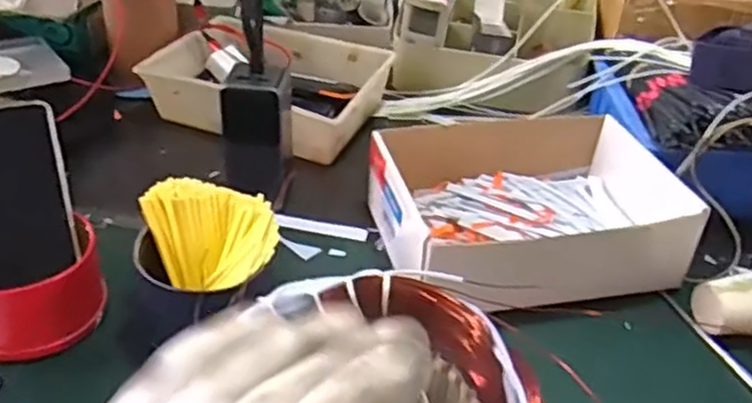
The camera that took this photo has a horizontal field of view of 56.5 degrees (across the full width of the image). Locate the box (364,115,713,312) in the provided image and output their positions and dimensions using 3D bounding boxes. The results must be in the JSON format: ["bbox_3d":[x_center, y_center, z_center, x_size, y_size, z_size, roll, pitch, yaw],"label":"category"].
[{"bbox_3d":[0.137,-0.002,0.622,0.265,0.065,0.193,-4,39,-10],"label":"box"}]

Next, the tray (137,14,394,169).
[{"bbox_3d":[-0.113,-0.133,0.789,0.240,0.059,0.196,21,41,20],"label":"tray"}]

